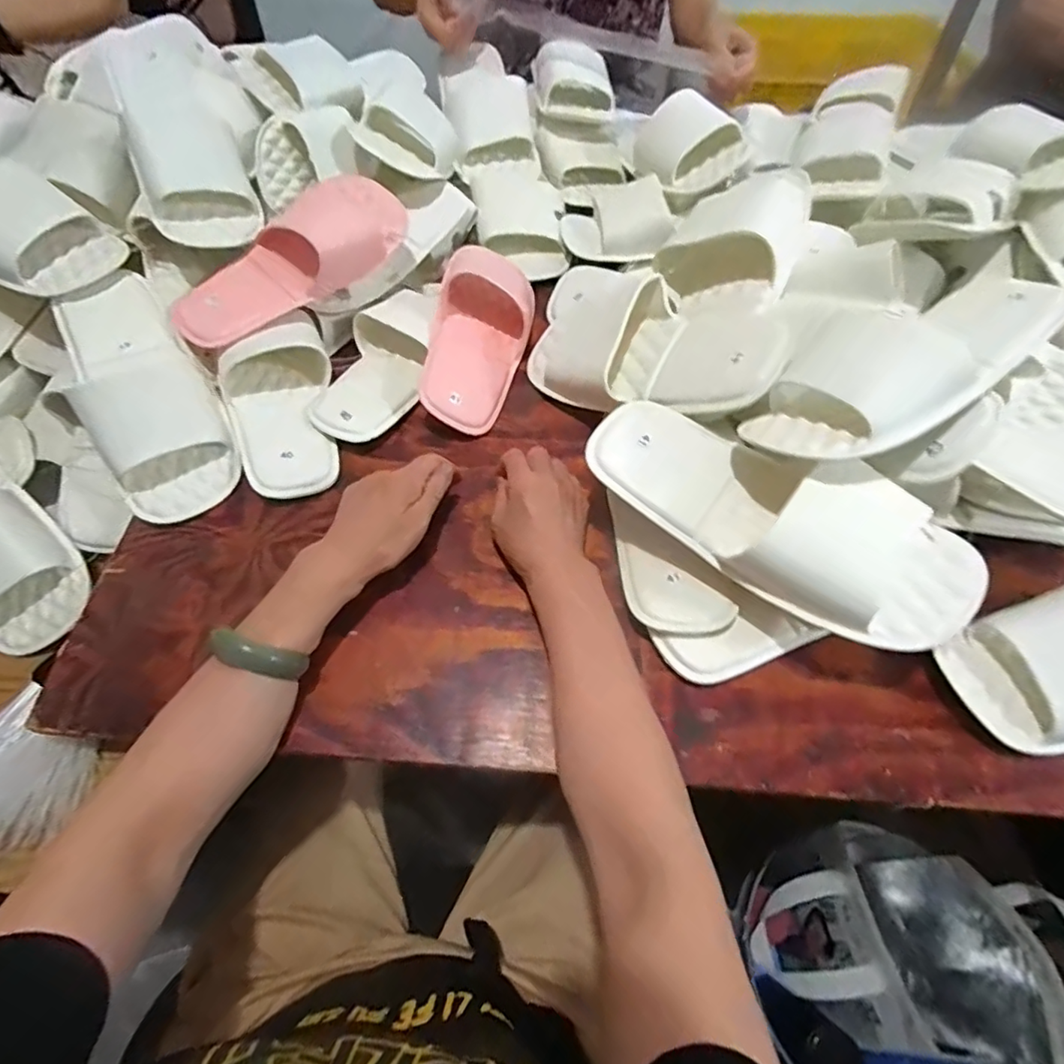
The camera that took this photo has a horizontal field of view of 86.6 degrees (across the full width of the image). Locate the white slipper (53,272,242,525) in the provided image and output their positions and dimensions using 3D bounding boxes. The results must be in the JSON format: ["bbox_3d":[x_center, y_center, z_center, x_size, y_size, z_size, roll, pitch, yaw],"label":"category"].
[{"bbox_3d":[-0.341,-0.123,0.503,0.101,0.086,0.239,-25,75,-14],"label":"white slipper"}]

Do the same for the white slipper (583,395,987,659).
[{"bbox_3d":[0.166,-0.017,0.393,0.273,0.060,0.118,27,63,16],"label":"white slipper"}]

